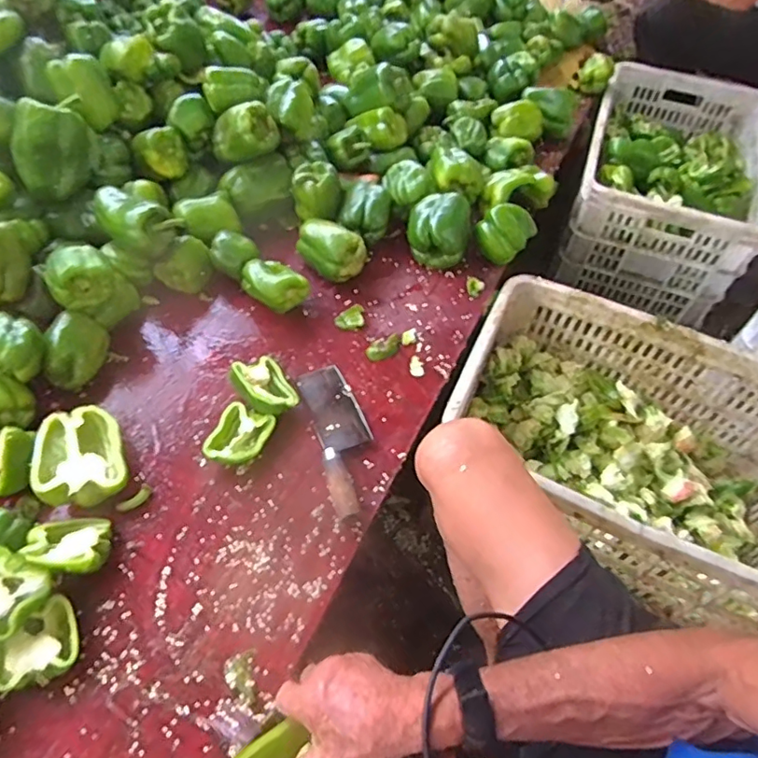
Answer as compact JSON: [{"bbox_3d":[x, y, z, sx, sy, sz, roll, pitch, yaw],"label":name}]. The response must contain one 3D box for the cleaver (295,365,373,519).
[{"bbox_3d":[-0.045,0.067,0.696,0.069,0.029,0.217,-14,58,-12],"label":"cleaver"}]

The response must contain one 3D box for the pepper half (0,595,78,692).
[{"bbox_3d":[-0.330,0.257,0.540,0.067,0.041,0.071,1,56,-2],"label":"pepper half"}]

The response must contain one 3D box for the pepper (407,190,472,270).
[{"bbox_3d":[0.093,-0.232,0.878,0.095,0.086,0.088,1,56,-2],"label":"pepper"}]

